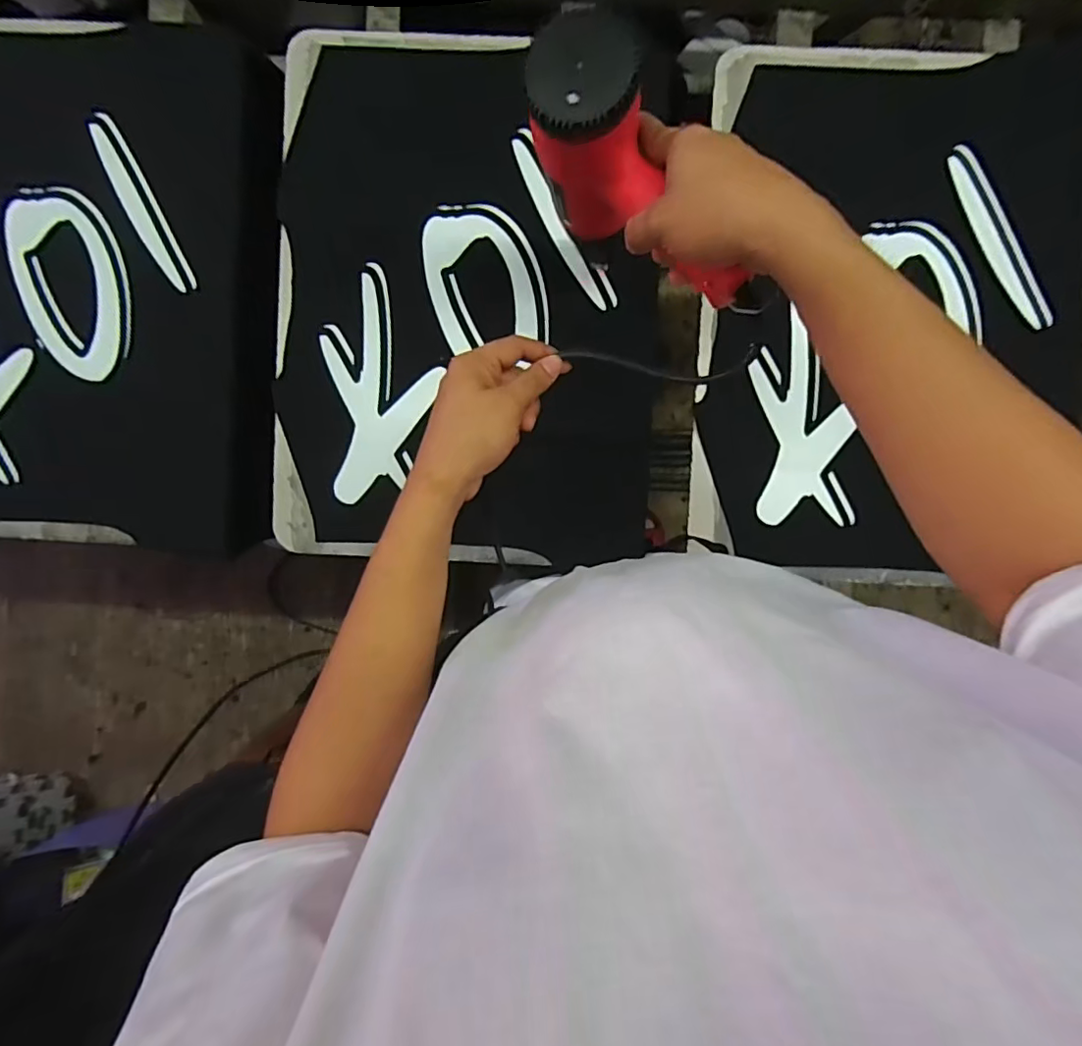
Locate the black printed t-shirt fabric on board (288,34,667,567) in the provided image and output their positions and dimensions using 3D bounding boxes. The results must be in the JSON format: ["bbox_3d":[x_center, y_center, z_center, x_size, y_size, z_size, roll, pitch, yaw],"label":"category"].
[{"bbox_3d":[-0.072,-0.213,0.607,0.413,0.036,0.507,1,93,1],"label":"black printed t-shirt fabric on board"}]

